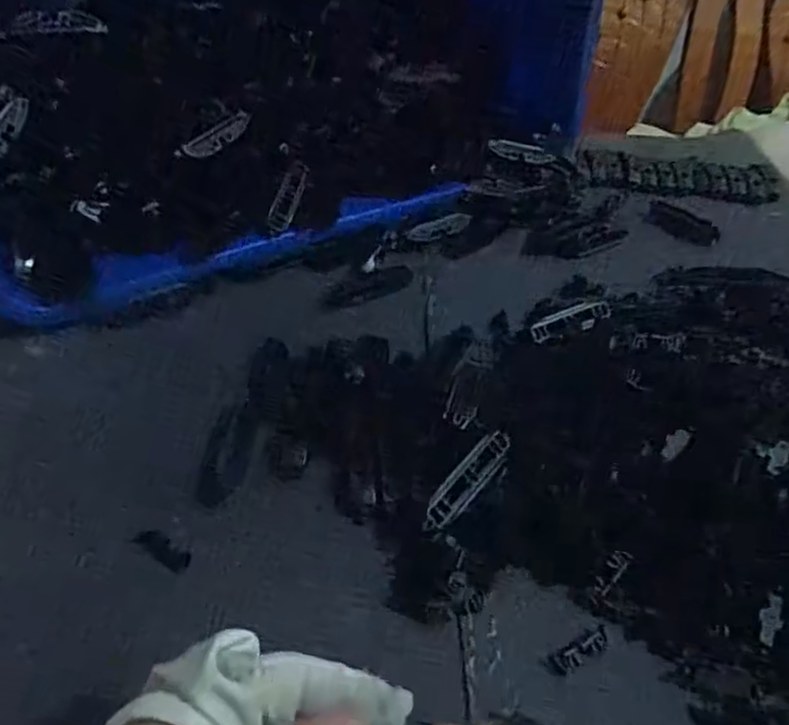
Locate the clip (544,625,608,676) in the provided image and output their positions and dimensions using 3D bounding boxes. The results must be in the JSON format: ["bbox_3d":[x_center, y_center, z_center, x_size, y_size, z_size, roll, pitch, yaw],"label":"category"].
[{"bbox_3d":[0.099,0.152,0.374,0.038,0.004,0.012,-18,45,-23],"label":"clip"}]

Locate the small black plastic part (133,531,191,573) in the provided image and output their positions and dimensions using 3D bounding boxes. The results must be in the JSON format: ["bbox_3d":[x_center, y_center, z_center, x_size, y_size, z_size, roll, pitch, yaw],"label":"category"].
[{"bbox_3d":[-0.138,0.112,0.422,0.036,0.007,0.012,24,45,21],"label":"small black plastic part"}]

